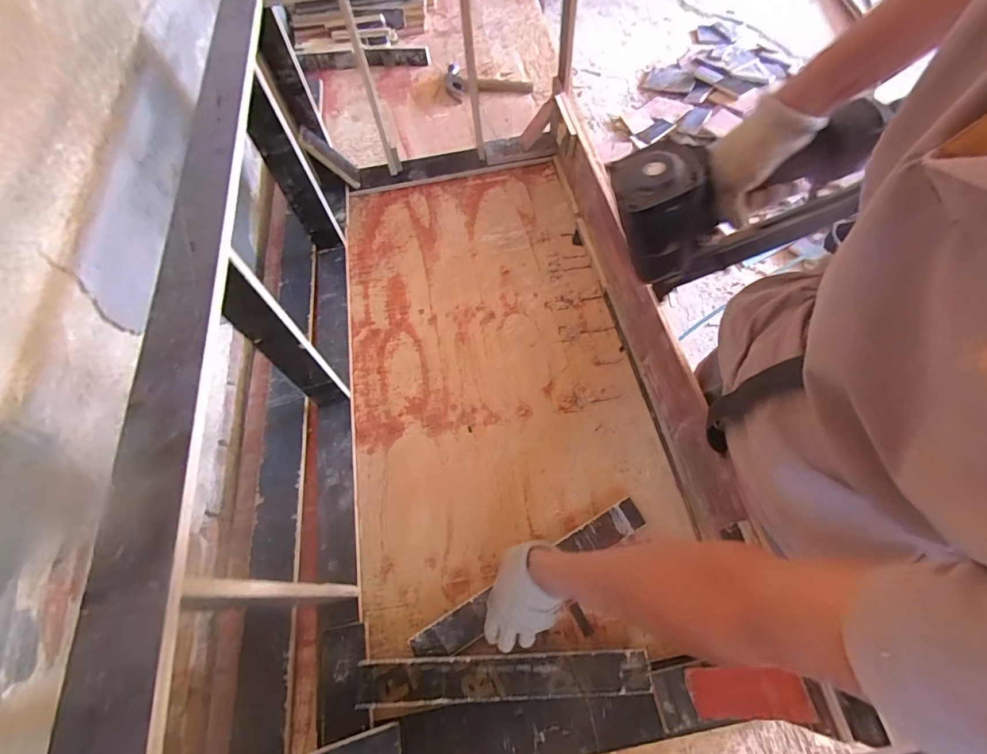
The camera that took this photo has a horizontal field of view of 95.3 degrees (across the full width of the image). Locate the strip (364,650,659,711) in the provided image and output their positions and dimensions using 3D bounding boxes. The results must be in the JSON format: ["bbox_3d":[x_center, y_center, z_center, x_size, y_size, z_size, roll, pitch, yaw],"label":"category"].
[{"bbox_3d":[0.013,0.385,0.580,0.365,0.020,0.048,-5,64,3],"label":"strip"}]

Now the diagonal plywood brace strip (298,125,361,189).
[{"bbox_3d":[-0.365,-0.489,1.003,0.021,0.164,0.059,-22,62,25],"label":"diagonal plywood brace strip"}]

